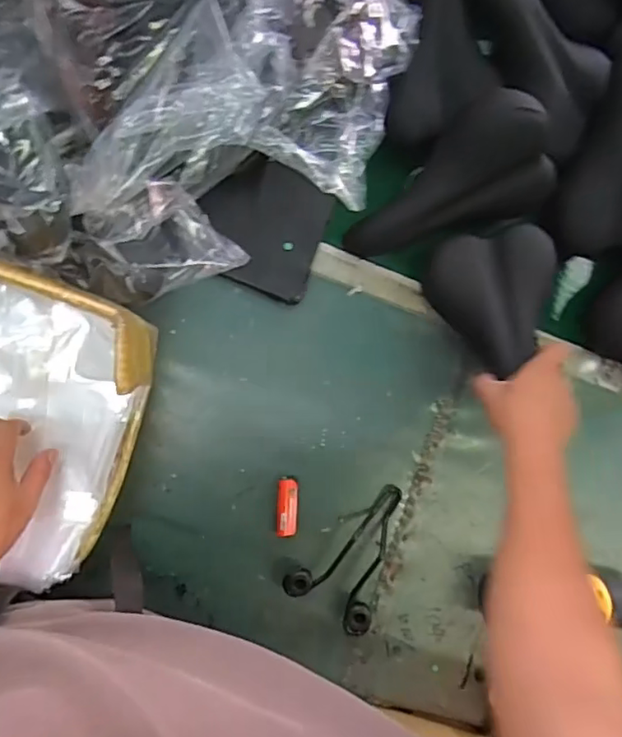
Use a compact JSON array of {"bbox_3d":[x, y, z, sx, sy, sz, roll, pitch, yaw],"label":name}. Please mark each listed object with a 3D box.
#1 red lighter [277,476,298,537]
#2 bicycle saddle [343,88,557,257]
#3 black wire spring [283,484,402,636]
[{"bbox_3d":[-0.029,0.173,0.738,0.026,0.014,0.072,0,92,-8],"label":"red lighter"},{"bbox_3d":[0.167,-0.211,0.718,0.254,0.042,0.134,-30,97,24],"label":"bicycle saddle"},{"bbox_3d":[0.065,0.234,0.738,0.114,0.028,0.179,39,86,-8],"label":"black wire spring"}]

